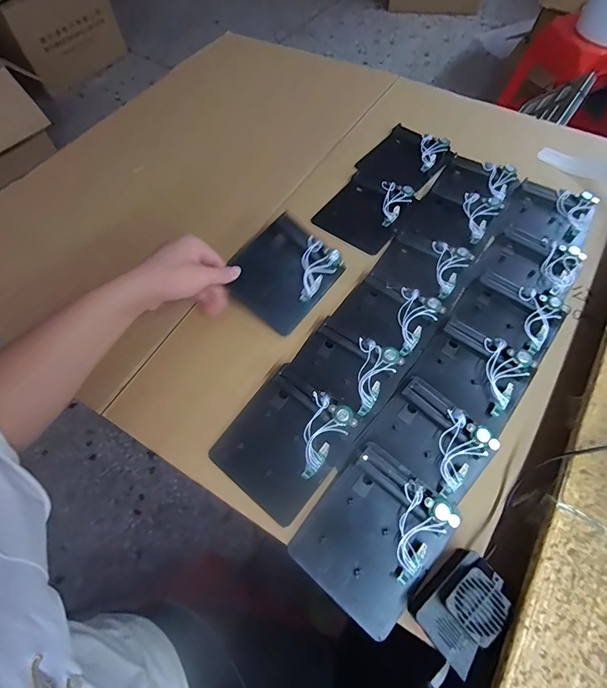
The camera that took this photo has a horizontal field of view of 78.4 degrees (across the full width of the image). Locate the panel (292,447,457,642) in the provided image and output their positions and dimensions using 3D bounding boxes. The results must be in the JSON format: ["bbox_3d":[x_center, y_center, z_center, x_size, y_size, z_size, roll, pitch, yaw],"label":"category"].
[{"bbox_3d":[0.066,0.178,0.349,0.109,0.013,0.130,36,82,21],"label":"panel"}]

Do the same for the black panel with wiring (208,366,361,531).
[{"bbox_3d":[-0.019,0.100,0.393,0.113,0.023,0.128,35,82,22],"label":"black panel with wiring"}]

